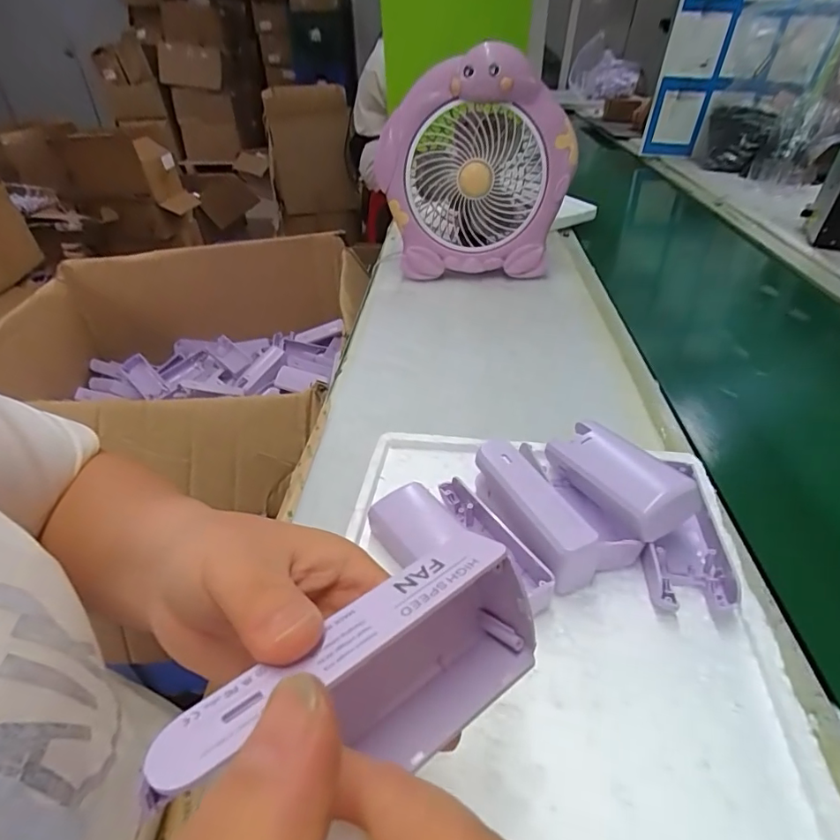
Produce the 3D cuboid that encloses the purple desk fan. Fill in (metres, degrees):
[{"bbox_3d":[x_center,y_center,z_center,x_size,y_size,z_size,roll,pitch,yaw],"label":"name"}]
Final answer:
[{"bbox_3d":[0.070,-0.338,0.705,0.248,0.273,0.138,-2,38,0],"label":"purple desk fan"}]

